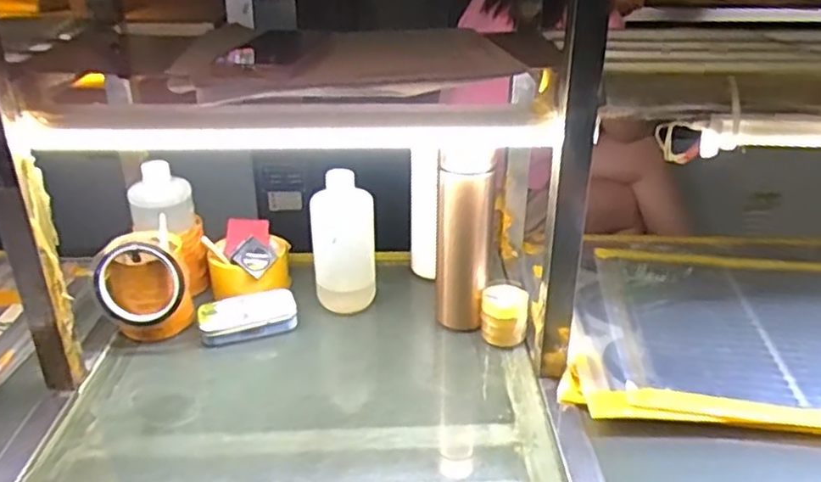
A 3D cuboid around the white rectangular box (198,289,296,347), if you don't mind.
[{"bbox_3d":[-0.190,0.089,0.797,0.111,0.039,0.063,-4,27,-10],"label":"white rectangular box"}]

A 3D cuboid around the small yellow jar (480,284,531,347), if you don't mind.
[{"bbox_3d":[0.107,0.085,0.767,0.051,0.054,0.044,4,27,7],"label":"small yellow jar"}]

